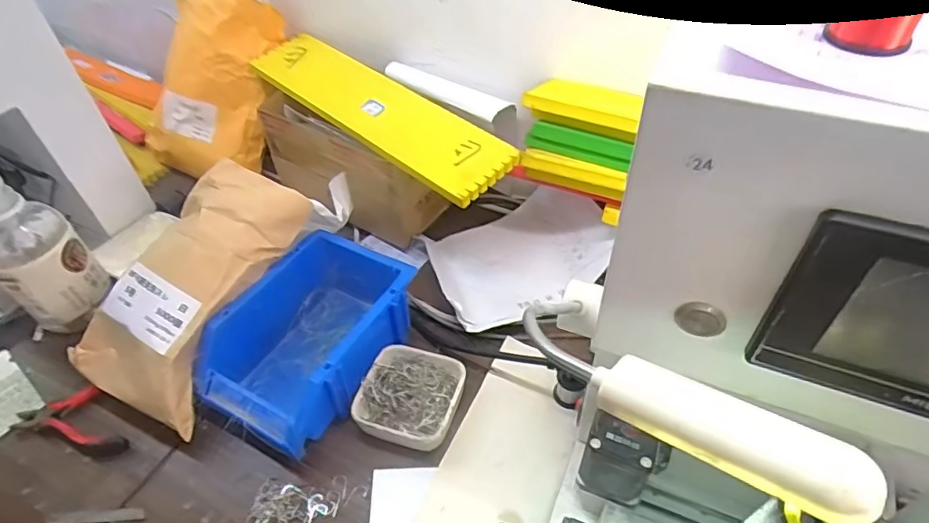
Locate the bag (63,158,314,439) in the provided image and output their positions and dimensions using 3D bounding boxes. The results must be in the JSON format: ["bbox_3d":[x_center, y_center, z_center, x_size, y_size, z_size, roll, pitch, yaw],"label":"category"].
[{"bbox_3d":[-0.238,0.021,0.481,0.134,0.061,0.230,27,78,26],"label":"bag"}]

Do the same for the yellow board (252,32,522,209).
[{"bbox_3d":[-0.099,-0.164,0.575,0.081,0.021,0.352,-36,54,-28],"label":"yellow board"}]

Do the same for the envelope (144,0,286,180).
[{"bbox_3d":[-0.324,-0.219,0.691,0.165,0.241,0.050,19,18,5],"label":"envelope"}]

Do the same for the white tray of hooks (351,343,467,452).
[{"bbox_3d":[-0.046,0.115,0.471,0.081,0.023,0.088,14,48,17],"label":"white tray of hooks"}]

